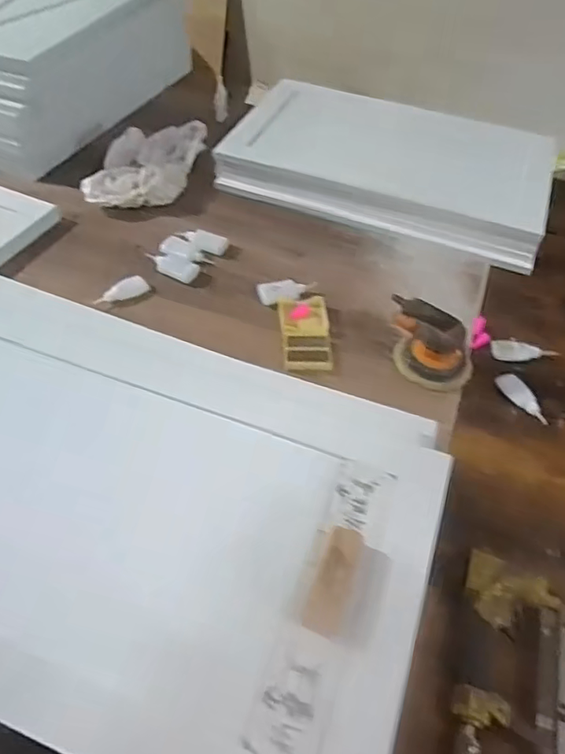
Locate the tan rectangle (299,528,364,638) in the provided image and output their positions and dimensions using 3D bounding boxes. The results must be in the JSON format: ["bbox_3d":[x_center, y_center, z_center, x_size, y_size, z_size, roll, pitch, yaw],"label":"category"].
[{"bbox_3d":[0.049,0.186,0.511,0.034,0.017,0.097,17,51,10],"label":"tan rectangle"}]

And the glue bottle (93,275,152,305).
[{"bbox_3d":[-0.273,-0.145,0.937,0.097,0.020,0.033,-31,58,-26],"label":"glue bottle"}]

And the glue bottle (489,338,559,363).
[{"bbox_3d":[0.393,-0.041,0.901,0.098,0.020,0.036,8,49,20],"label":"glue bottle"}]

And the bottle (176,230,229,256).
[{"bbox_3d":[-0.153,-0.258,1.041,0.102,0.019,0.044,20,52,13],"label":"bottle"}]

